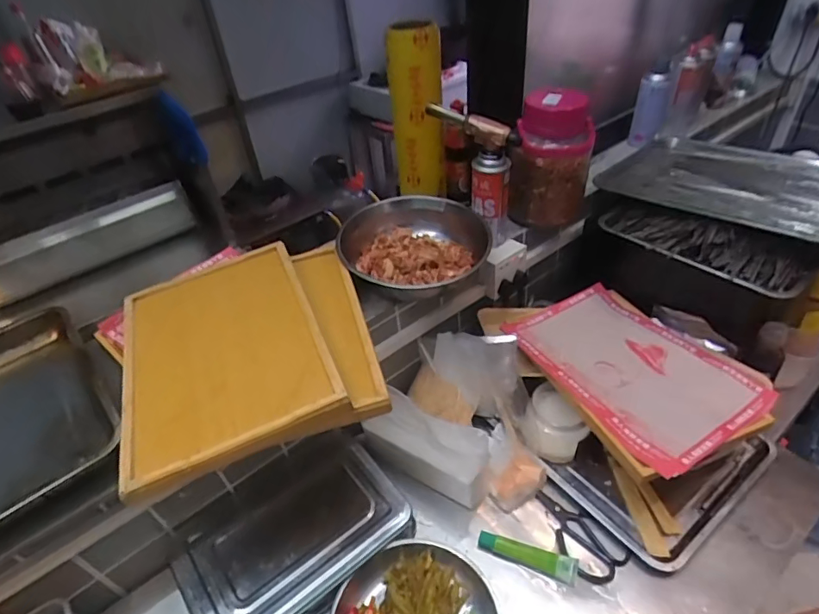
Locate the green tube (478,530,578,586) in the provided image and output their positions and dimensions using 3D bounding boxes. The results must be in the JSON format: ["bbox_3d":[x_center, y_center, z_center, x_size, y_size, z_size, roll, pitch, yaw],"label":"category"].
[{"bbox_3d":[0.178,0.373,0.752,0.145,0.023,0.026,12,44,20],"label":"green tube"}]

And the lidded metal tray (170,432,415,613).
[{"bbox_3d":[-0.177,0.352,0.768,0.320,0.064,0.226,-30,46,-25],"label":"lidded metal tray"}]

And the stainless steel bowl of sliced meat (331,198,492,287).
[{"bbox_3d":[0.008,-0.111,0.912,0.267,0.064,0.260,-4,41,3],"label":"stainless steel bowl of sliced meat"}]

